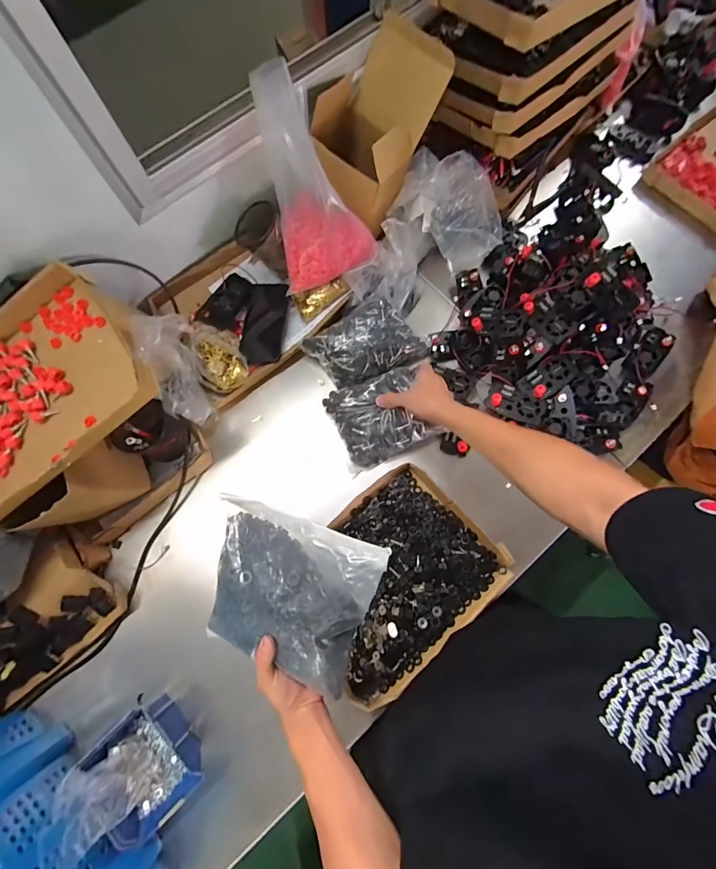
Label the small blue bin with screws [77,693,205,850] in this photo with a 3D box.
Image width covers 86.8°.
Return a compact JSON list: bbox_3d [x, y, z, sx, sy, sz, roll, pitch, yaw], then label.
[{"bbox_3d":[-0.300,0.471,0.539,0.123,0.071,0.141,-43,79,-9],"label":"small blue bin with screws"}]

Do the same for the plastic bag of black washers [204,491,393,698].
[{"bbox_3d":[-0.084,0.194,0.462,0.212,0.056,0.188,16,86,19],"label":"plastic bag of black washers"}]

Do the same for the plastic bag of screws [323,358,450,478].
[{"bbox_3d":[0.043,-0.034,0.672,0.169,0.069,0.144,-24,77,-4],"label":"plastic bag of screws"}]

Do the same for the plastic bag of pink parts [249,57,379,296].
[{"bbox_3d":[-0.079,-0.399,0.612,0.176,0.296,0.096,-26,42,-5],"label":"plastic bag of pink parts"}]

